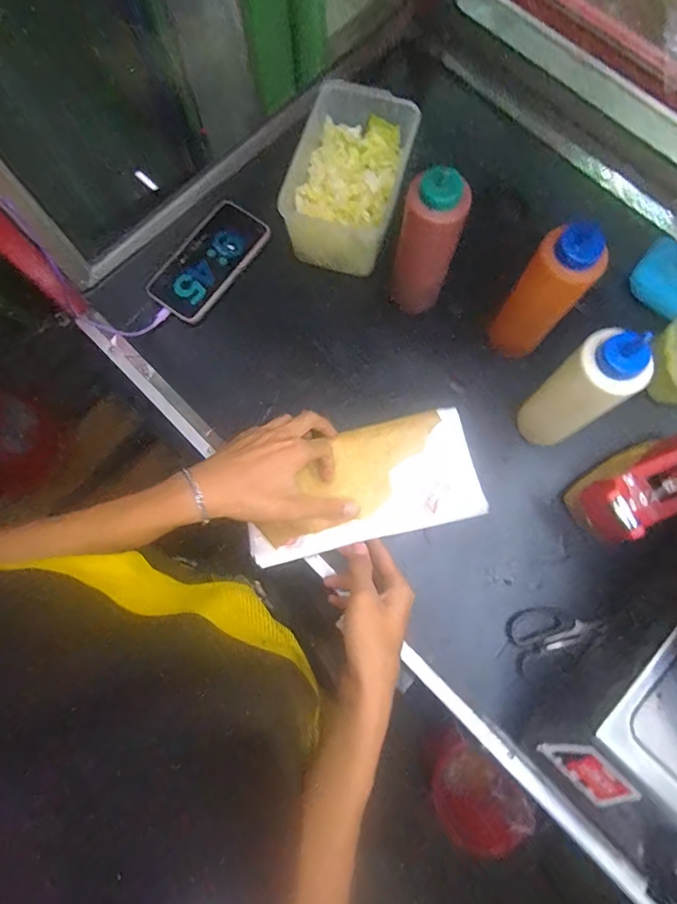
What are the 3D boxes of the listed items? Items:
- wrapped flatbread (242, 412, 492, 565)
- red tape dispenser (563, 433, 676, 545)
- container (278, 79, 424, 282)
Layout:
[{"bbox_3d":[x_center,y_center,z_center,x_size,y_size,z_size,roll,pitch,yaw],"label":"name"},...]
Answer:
[{"bbox_3d":[0.028,0.035,0.524,0.258,0.033,0.125,-14,78,-3],"label":"wrapped flatbread"},{"bbox_3d":[0.331,0.034,0.492,0.151,0.125,0.077,-25,79,-5],"label":"red tape dispenser"},{"bbox_3d":[0.014,-0.343,0.599,0.133,0.086,0.217,20,79,4],"label":"container"}]

